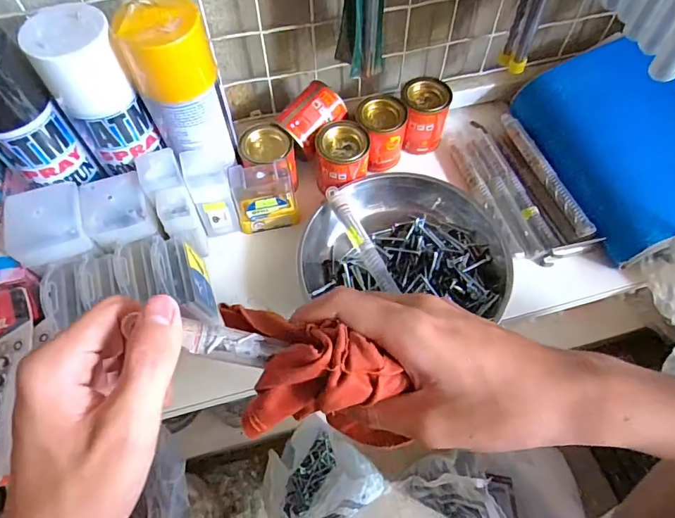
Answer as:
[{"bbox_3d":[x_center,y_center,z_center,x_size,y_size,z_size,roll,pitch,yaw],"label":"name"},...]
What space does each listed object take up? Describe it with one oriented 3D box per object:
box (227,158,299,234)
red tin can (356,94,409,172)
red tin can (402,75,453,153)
[{"bbox_3d":[-0.074,-0.064,0.452,0.060,0.076,0.031,-13,58,-6],"label":"box"},{"bbox_3d":[0.047,-0.135,0.491,0.052,0.063,0.052,4,58,4],"label":"red tin can"},{"bbox_3d":[0.098,-0.161,0.507,0.051,0.069,0.046,8,58,7],"label":"red tin can"}]

